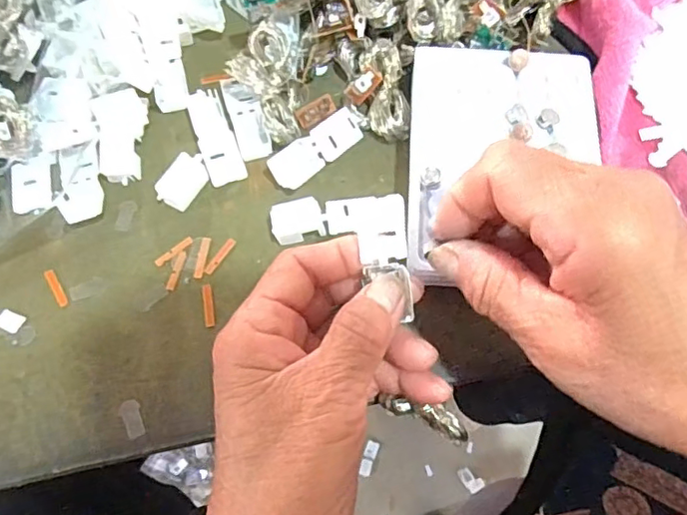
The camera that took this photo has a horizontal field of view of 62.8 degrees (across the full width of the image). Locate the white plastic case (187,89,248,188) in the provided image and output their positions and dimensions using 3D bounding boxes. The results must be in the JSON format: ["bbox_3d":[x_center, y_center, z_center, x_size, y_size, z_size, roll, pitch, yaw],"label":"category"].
[{"bbox_3d":[-0.071,-0.068,0.311,0.020,0.006,0.057,-19,69,-7],"label":"white plastic case"}]

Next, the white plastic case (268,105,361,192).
[{"bbox_3d":[-0.015,-0.060,0.305,0.020,0.011,0.057,43,75,16],"label":"white plastic case"}]

